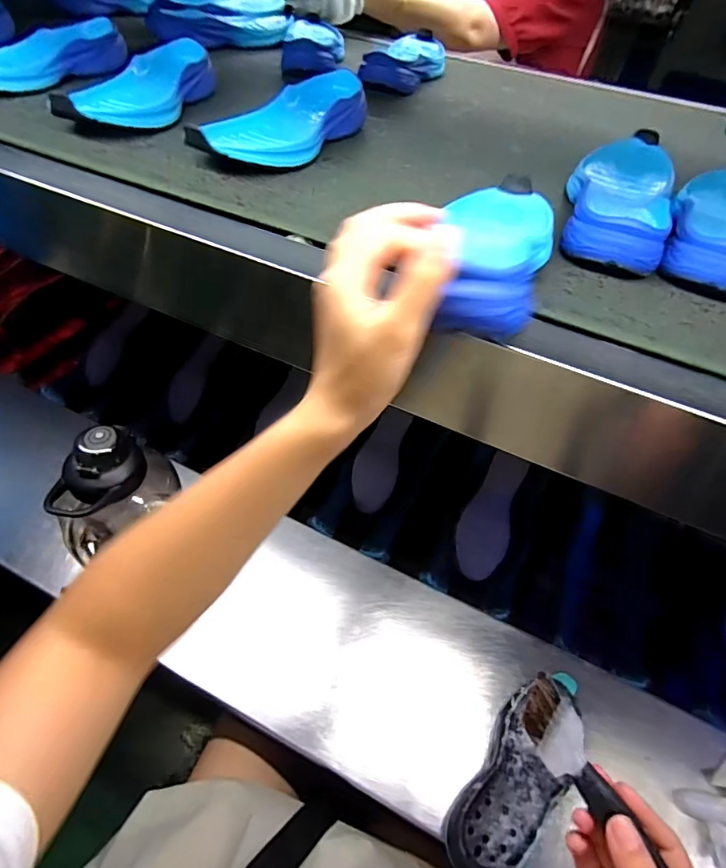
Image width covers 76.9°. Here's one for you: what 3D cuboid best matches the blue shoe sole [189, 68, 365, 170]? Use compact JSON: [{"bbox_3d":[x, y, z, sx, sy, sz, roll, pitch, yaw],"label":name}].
[{"bbox_3d":[-0.079,-0.333,0.492,0.085,0.041,0.251,24,51,13],"label":"blue shoe sole"}]

